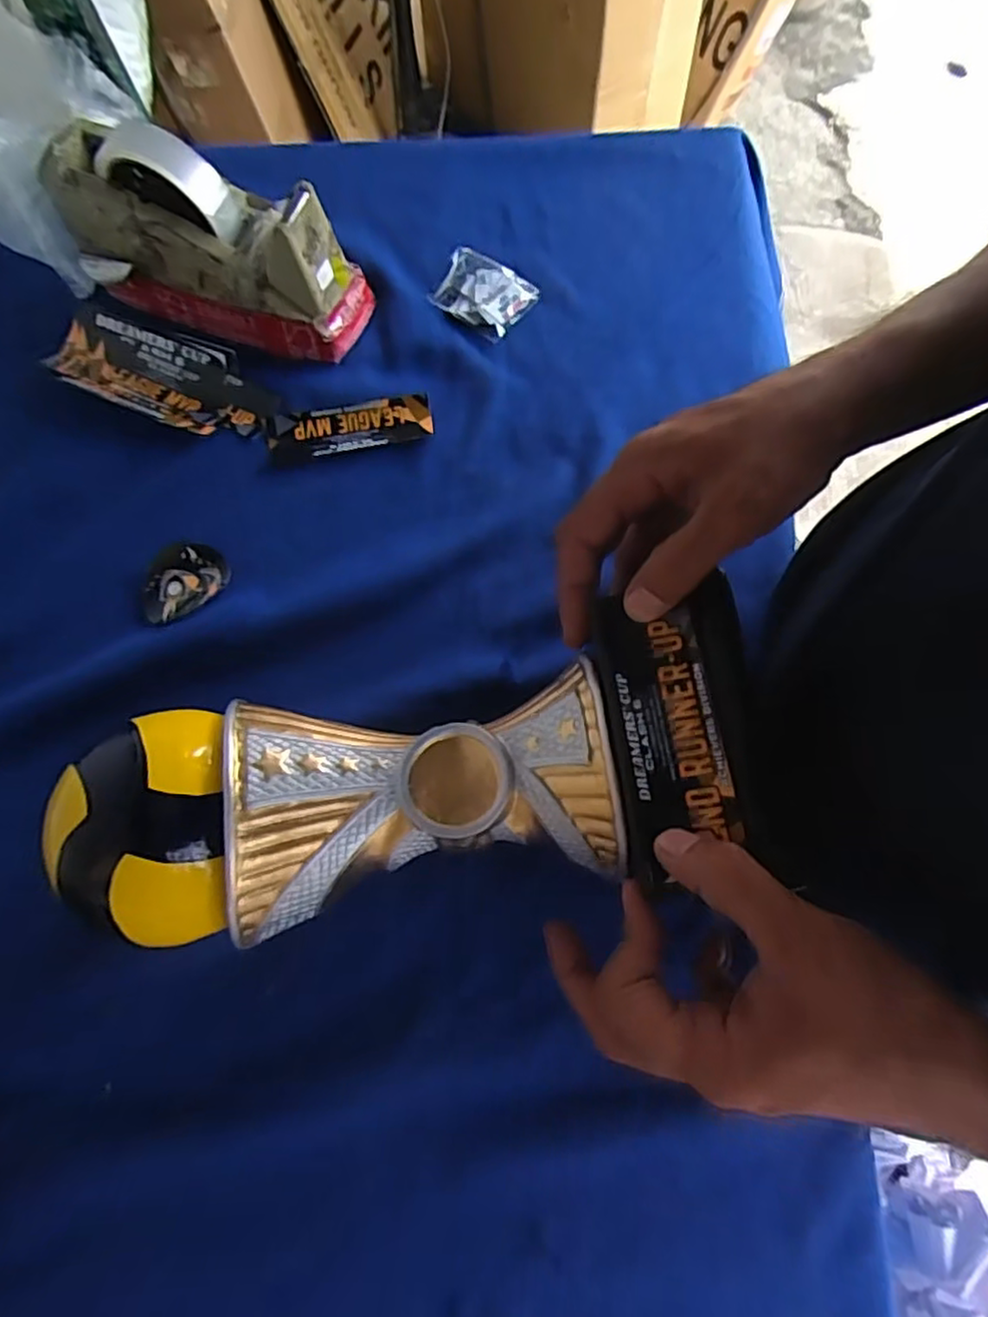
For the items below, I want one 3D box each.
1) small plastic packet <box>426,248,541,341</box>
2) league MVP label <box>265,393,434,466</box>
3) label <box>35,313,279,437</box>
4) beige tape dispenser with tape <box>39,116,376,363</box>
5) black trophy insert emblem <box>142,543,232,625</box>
[{"bbox_3d":[-0.009,-0.291,0.538,0.073,0.009,0.055,36,77,11],"label":"small plastic packet"},{"bbox_3d":[-0.110,-0.175,0.513,0.124,0.011,0.038,-9,73,-1],"label":"league MVP label"},{"bbox_3d":[-0.258,-0.220,0.523,0.186,0.018,0.069,21,75,8],"label":"label"},{"bbox_3d":[-0.210,-0.304,0.492,0.214,0.116,0.080,17,74,7],"label":"beige tape dispenser with tape"},{"bbox_3d":[-0.220,-0.053,0.479,0.064,0.009,0.050,-38,76,-9],"label":"black trophy insert emblem"}]

